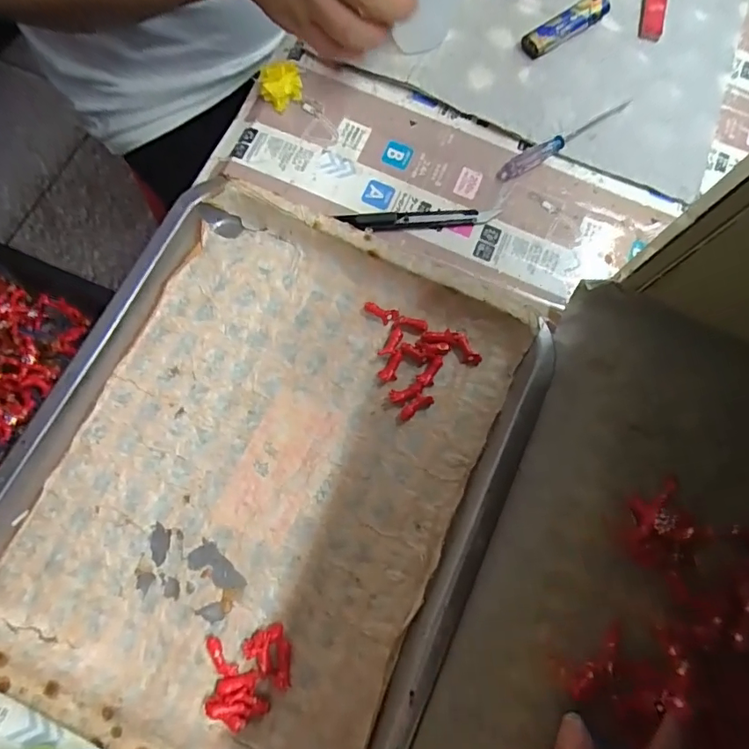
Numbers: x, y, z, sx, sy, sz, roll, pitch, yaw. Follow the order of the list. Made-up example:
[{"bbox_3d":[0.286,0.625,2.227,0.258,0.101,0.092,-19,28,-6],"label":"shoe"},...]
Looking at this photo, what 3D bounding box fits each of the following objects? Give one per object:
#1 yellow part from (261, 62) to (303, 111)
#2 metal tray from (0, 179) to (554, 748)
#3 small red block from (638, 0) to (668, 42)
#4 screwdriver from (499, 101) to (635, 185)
[{"bbox_3d":[-0.071,-0.218,0.379,0.031,0.021,0.031,-4,72,-1],"label":"yellow part"},{"bbox_3d":[-0.060,0.051,0.287,0.263,0.031,0.303,23,74,8],"label":"metal tray"},{"bbox_3d":[0.235,-0.303,0.422,0.019,0.008,0.049,13,72,5],"label":"small red block"},{"bbox_3d":[0.146,-0.180,0.380,0.123,0.010,0.012,-32,77,-9],"label":"screwdriver"}]

